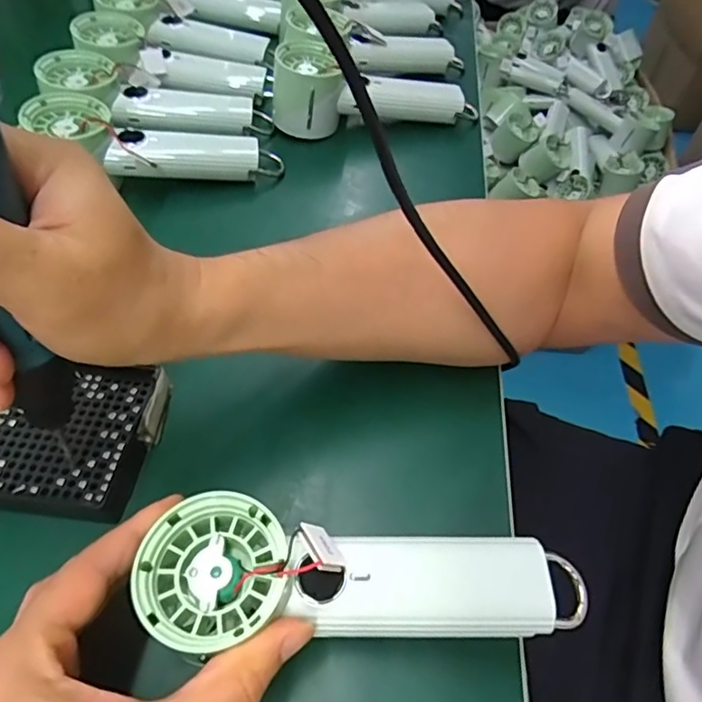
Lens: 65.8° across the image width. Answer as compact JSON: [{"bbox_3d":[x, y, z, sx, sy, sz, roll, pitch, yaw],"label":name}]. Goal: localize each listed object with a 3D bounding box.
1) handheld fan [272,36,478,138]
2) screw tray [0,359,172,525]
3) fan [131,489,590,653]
[{"bbox_3d":[0.023,-0.245,0.499,0.193,0.057,0.063,-11,54,-9],"label":"handheld fan"},{"bbox_3d":[-0.184,0.045,0.307,0.143,0.016,0.090,6,53,4],"label":"screw tray"},{"bbox_3d":[0.008,0.096,0.229,0.186,0.028,0.056,6,53,-4],"label":"fan"}]

